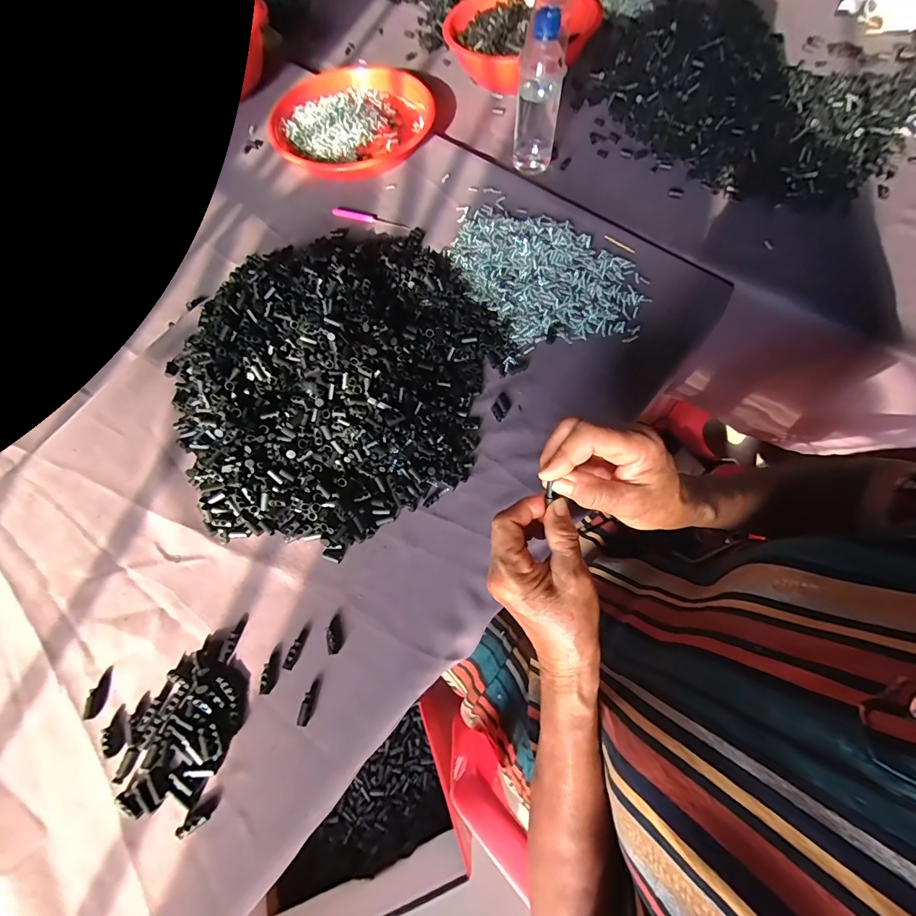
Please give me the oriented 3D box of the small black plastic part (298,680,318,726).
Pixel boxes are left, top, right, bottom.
[{"bbox_3d":[-0.127,0.208,0.345,0.009,0.005,0.034,10,68,7],"label":"small black plastic part"}]

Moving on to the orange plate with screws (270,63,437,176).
[{"bbox_3d":[-0.171,-0.523,0.628,0.241,0.040,0.236,-1,67,2],"label":"orange plate with screws"}]

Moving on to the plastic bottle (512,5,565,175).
[{"bbox_3d":[0.109,-0.492,0.541,0.057,0.160,0.063,9,68,6],"label":"plastic bottle"}]

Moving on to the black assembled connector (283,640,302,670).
[{"bbox_3d":[-0.146,0.174,0.359,0.010,0.005,0.023,20,69,10],"label":"black assembled connector"}]

